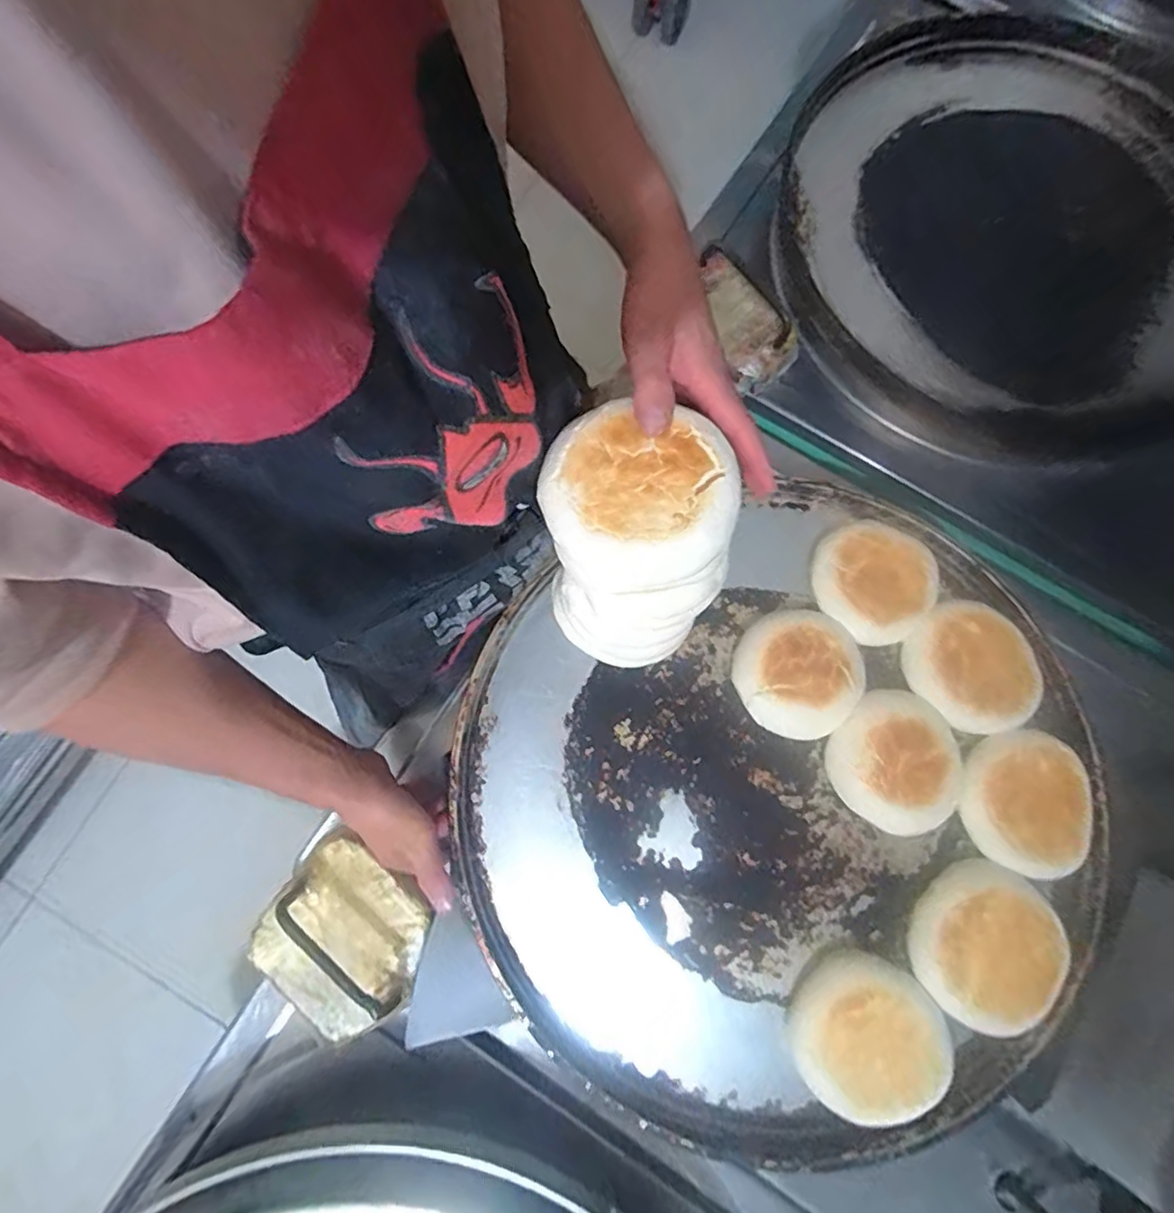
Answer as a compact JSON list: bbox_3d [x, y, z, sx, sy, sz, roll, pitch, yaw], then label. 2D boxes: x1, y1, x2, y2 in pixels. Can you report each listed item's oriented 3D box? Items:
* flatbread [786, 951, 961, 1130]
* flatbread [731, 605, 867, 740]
[{"bbox_3d":[0.219,0.334,0.472,0.111,0.030,0.108,-46,54,0],"label":"flatbread"},{"bbox_3d":[0.190,0.057,0.548,0.112,0.044,0.106,0,79,0],"label":"flatbread"}]

